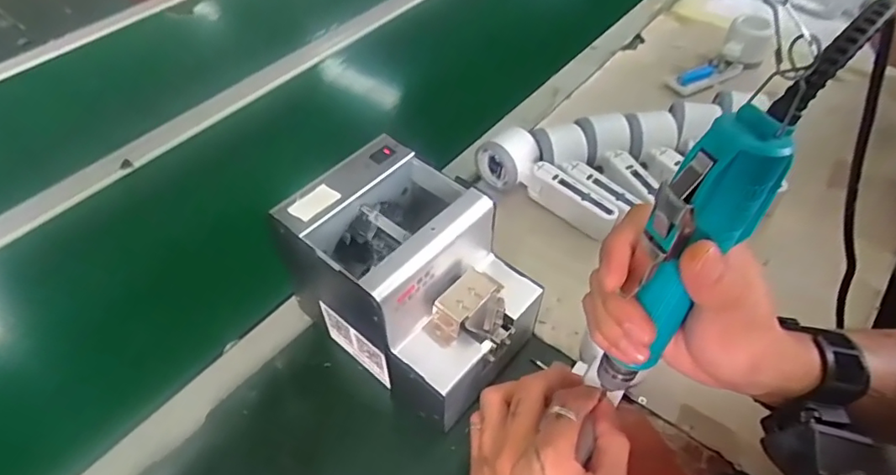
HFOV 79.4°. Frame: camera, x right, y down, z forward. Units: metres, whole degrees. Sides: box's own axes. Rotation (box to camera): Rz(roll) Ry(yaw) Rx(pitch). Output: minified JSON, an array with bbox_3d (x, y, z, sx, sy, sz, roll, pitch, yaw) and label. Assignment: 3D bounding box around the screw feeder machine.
[{"bbox_3d":[-0.027,0.036,0.448,0.168,0.152,0.129,34,59,27],"label":"screw feeder machine"}]

